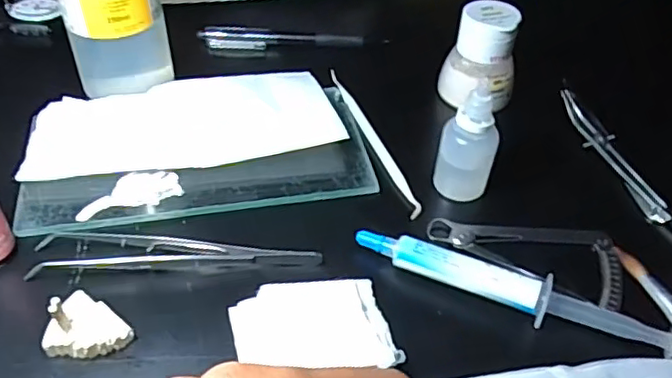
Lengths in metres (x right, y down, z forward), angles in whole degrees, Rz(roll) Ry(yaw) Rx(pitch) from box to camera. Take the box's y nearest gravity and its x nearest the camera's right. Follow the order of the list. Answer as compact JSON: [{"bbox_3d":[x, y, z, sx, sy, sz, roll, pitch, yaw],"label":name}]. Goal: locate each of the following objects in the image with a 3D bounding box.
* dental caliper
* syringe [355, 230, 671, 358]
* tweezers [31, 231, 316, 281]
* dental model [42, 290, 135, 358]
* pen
[{"bbox_3d":[0.100,0.036,0.323,0.100,0.011,0.052,5,45,1],"label":"dental caliper"},{"bbox_3d":[0.084,0.049,0.303,0.153,0.015,0.021,21,48,16],"label":"syringe"},{"bbox_3d":[-0.081,0.030,0.319,0.144,0.006,0.028,-1,46,-6],"label":"tweezers"},{"bbox_3d":[-0.113,0.061,0.276,0.033,0.026,0.031,2,45,-2],"label":"dental model"},{"bbox_3d":[-0.032,-0.113,0.465,0.137,0.013,0.012,1,45,-3],"label":"pen"}]

